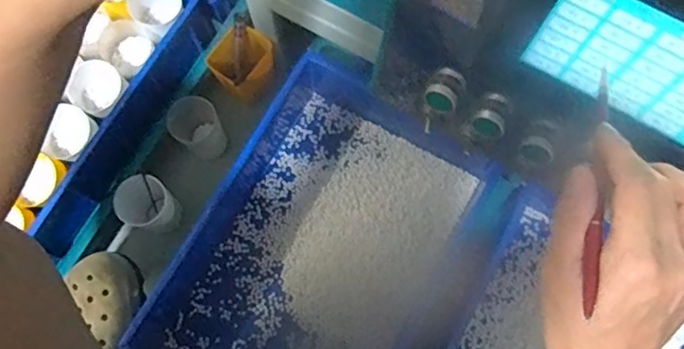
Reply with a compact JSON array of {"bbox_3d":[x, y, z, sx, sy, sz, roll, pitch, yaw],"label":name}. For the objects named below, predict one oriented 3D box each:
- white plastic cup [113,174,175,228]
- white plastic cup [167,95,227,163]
[{"bbox_3d":[-0.242,0.039,0.722,0.061,0.076,0.062,0,76,0],"label":"white plastic cup"},{"bbox_3d":[-0.202,-0.065,0.802,0.064,0.091,0.063,0,76,0],"label":"white plastic cup"}]

